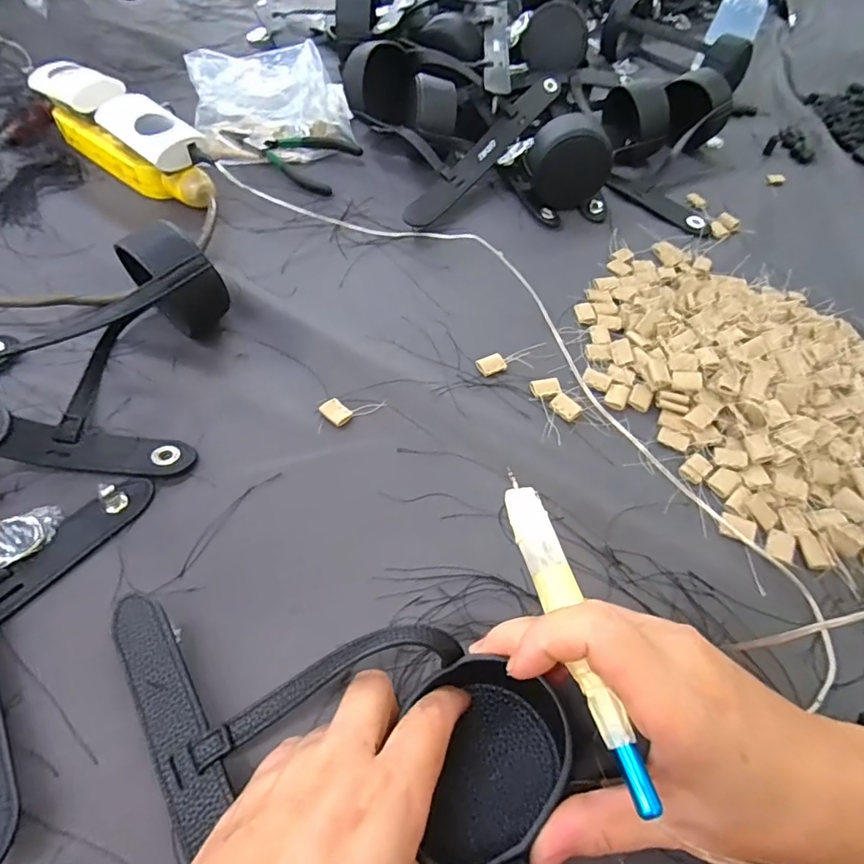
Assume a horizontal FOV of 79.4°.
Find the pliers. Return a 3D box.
[{"bbox_3d":[-0.151,-0.293,0.540,0.144,0.018,0.075,26,57,13],"label":"pliers"}]

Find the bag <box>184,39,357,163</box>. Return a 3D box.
[{"bbox_3d":[-0.168,-0.343,0.545,0.155,0.071,0.109,-15,58,-14],"label":"bag"}]

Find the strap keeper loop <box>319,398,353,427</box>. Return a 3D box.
[{"bbox_3d":[-0.066,-0.014,0.356,0.020,0.004,0.016,39,61,21],"label":"strap keeper loop"}]

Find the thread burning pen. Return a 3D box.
[{"bbox_3d":[0.055,0.074,0.213,0.017,0.009,0.131,-11,57,-12],"label":"thread burning pen"}]

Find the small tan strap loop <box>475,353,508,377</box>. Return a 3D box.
[{"bbox_3d":[0.044,-0.050,0.386,0.021,0.006,0.014,-16,58,-15],"label":"small tan strap loop"}]

